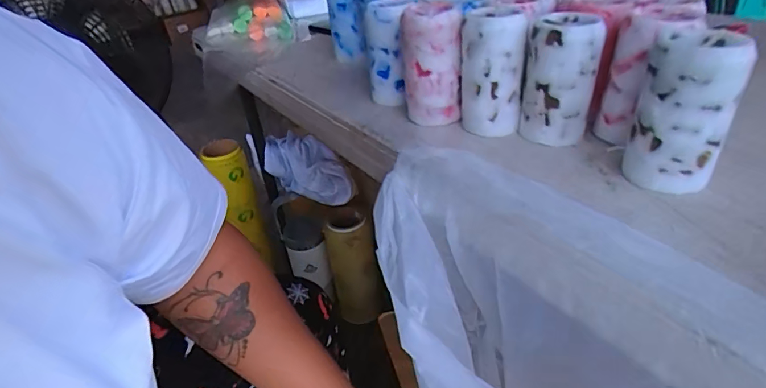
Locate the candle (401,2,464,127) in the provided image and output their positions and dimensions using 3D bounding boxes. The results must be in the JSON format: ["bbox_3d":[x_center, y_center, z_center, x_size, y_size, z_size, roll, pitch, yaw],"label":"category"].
[{"bbox_3d":[0.042,-0.112,0.379,0.048,0.097,0.050,-6,35,2],"label":"candle"}]

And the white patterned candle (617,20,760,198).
[{"bbox_3d":[0.190,-0.053,0.275,0.053,0.091,0.050,20,43,34],"label":"white patterned candle"}]

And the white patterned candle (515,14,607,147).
[{"bbox_3d":[0.137,-0.090,0.337,0.053,0.088,0.047,9,38,22],"label":"white patterned candle"}]

